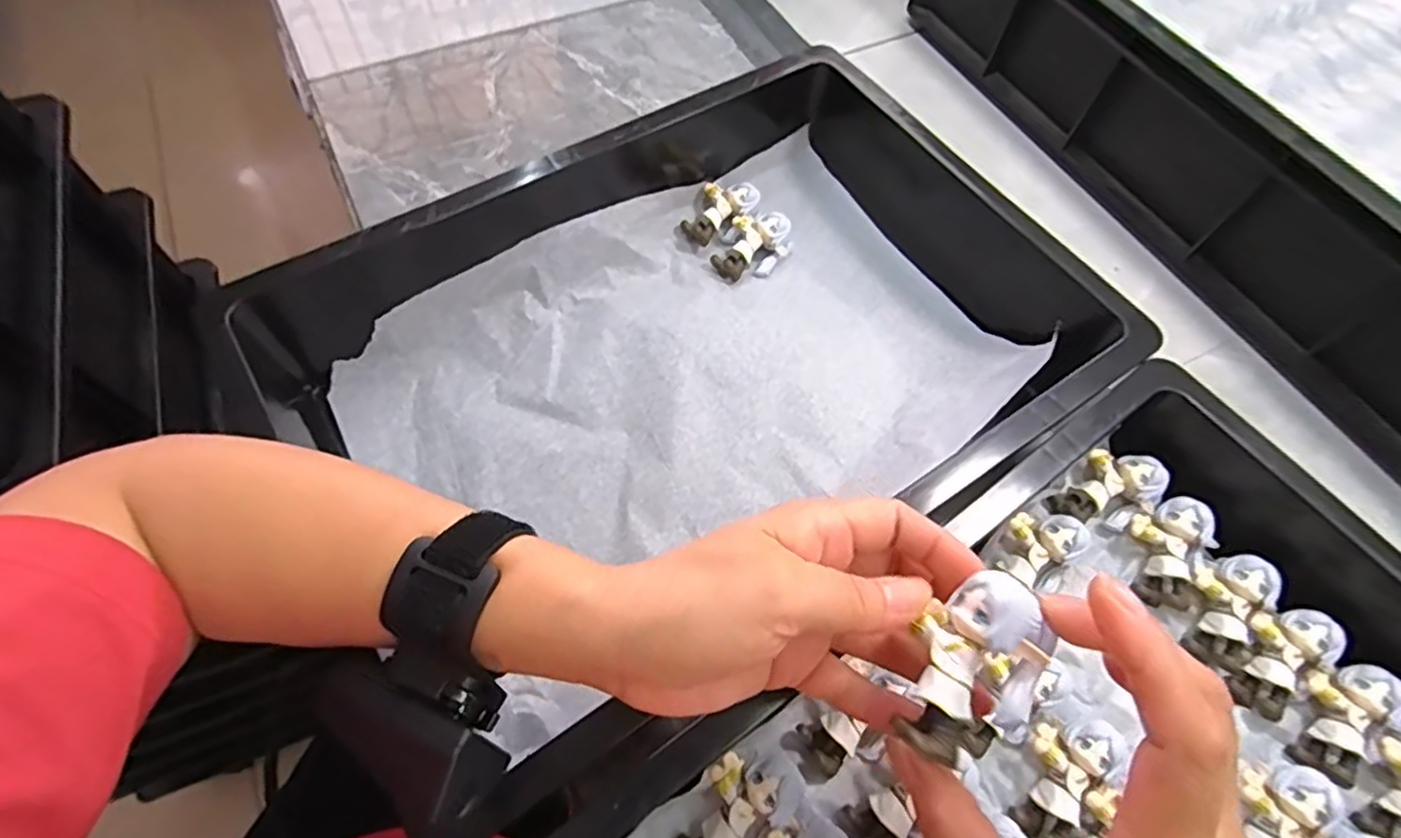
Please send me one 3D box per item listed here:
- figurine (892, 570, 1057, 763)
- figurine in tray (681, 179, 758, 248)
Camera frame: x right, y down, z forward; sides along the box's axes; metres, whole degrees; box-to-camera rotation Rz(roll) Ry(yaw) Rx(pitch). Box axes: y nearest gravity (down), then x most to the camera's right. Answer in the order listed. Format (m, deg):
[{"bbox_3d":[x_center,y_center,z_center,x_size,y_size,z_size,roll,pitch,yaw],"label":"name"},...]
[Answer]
[{"bbox_3d":[0.089,0.080,0.214,0.036,0.024,0.058,26,65,17],"label":"figurine"},{"bbox_3d":[0.014,-0.159,0.508,0.060,0.016,0.033,-40,65,-3],"label":"figurine in tray"}]

